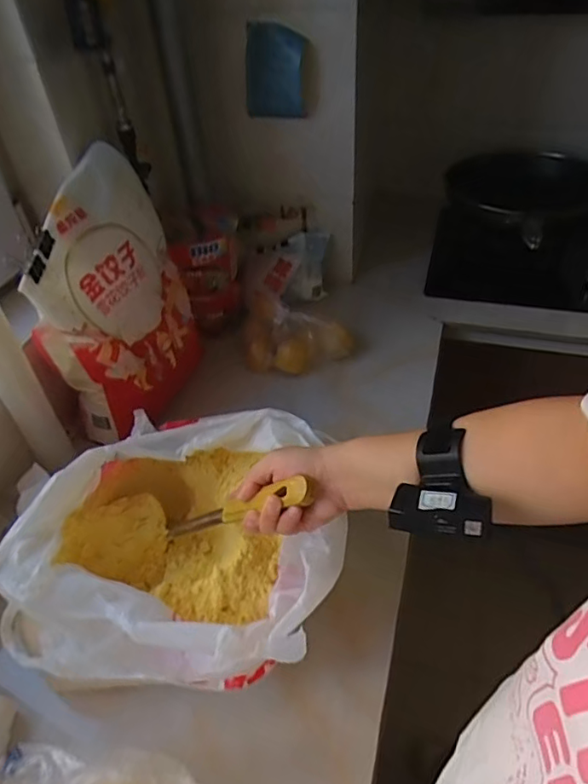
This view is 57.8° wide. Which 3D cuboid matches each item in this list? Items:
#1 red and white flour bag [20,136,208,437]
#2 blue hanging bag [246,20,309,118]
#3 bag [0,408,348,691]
[{"bbox_3d":[-0.258,-0.136,0.790,0.144,0.310,0.259,6,45,10],"label":"red and white flour bag"},{"bbox_3d":[-0.032,-0.548,0.911,0.108,0.135,0.017,11,46,15],"label":"blue hanging bag"},{"bbox_3d":[-0.124,0.165,0.587,0.346,0.137,0.278,0,44,4],"label":"bag"}]

